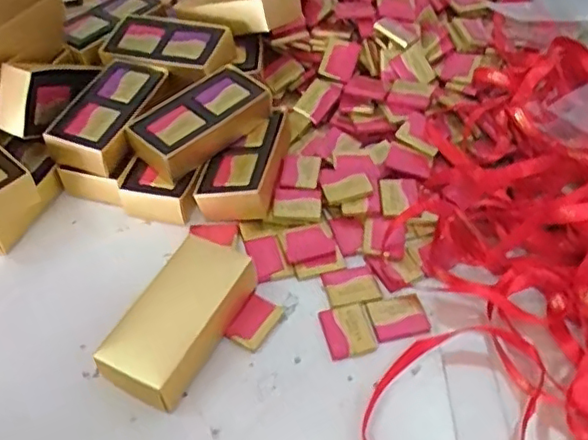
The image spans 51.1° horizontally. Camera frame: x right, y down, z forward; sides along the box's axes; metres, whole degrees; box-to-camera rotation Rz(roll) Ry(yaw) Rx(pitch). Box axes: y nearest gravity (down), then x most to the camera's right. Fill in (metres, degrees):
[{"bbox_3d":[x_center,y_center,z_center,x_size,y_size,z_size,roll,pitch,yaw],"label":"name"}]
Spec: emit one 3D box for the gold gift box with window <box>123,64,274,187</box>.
[{"bbox_3d":[-0.076,-0.082,0.514,0.057,0.032,0.115,36,57,28],"label":"gold gift box with window"}]

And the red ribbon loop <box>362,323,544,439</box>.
[{"bbox_3d":[0.099,0.115,0.386,0.095,0.017,0.121,20,50,17],"label":"red ribbon loop"}]

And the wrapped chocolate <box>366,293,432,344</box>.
[{"bbox_3d":[0.075,0.069,0.439,0.040,0.004,0.032,-11,48,-10],"label":"wrapped chocolate"}]

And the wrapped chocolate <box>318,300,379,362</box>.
[{"bbox_3d":[0.038,0.077,0.431,0.035,0.004,0.039,-11,48,-10],"label":"wrapped chocolate"}]

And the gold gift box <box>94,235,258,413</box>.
[{"bbox_3d":[-0.077,0.070,0.420,0.056,0.036,0.113,21,51,18],"label":"gold gift box"}]

